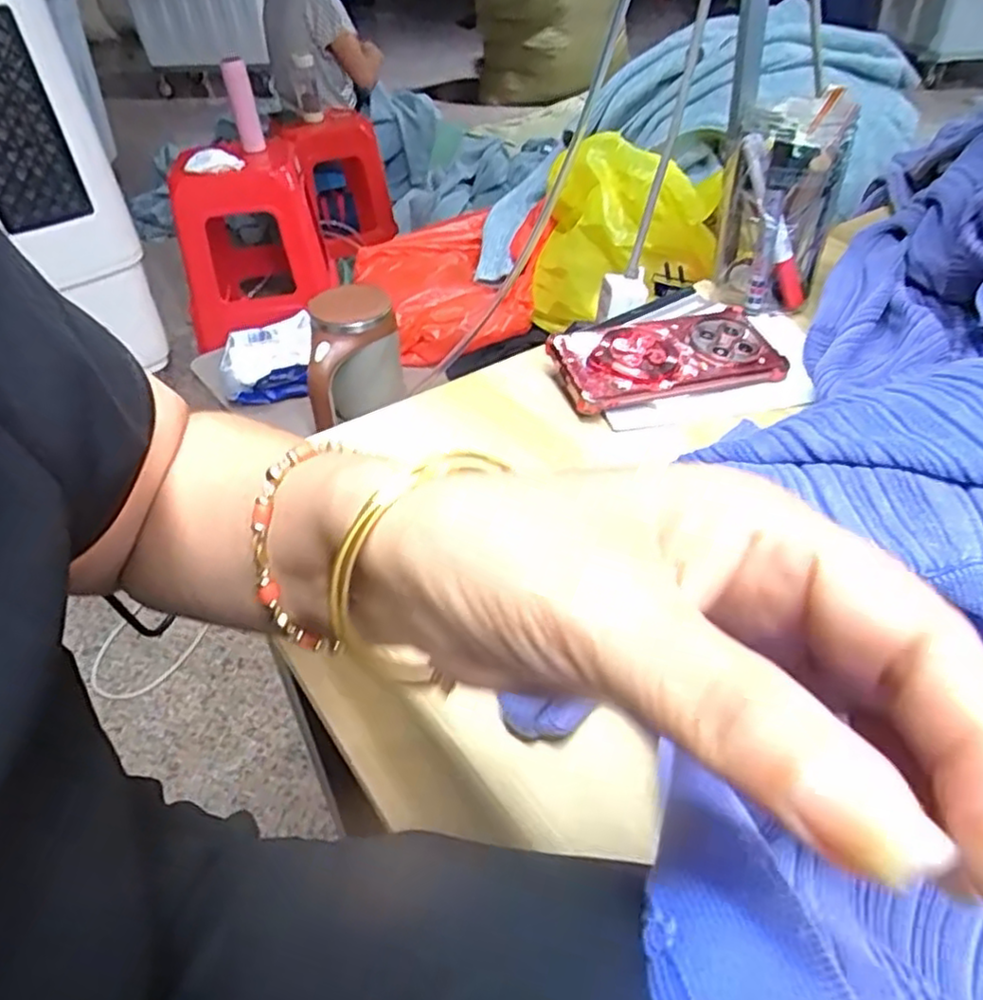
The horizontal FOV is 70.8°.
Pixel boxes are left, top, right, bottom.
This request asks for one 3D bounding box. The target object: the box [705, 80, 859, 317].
[{"bbox_3d":[0.232,-0.235,0.566,0.086,0.154,0.070,12,44,16],"label":"box"}]

